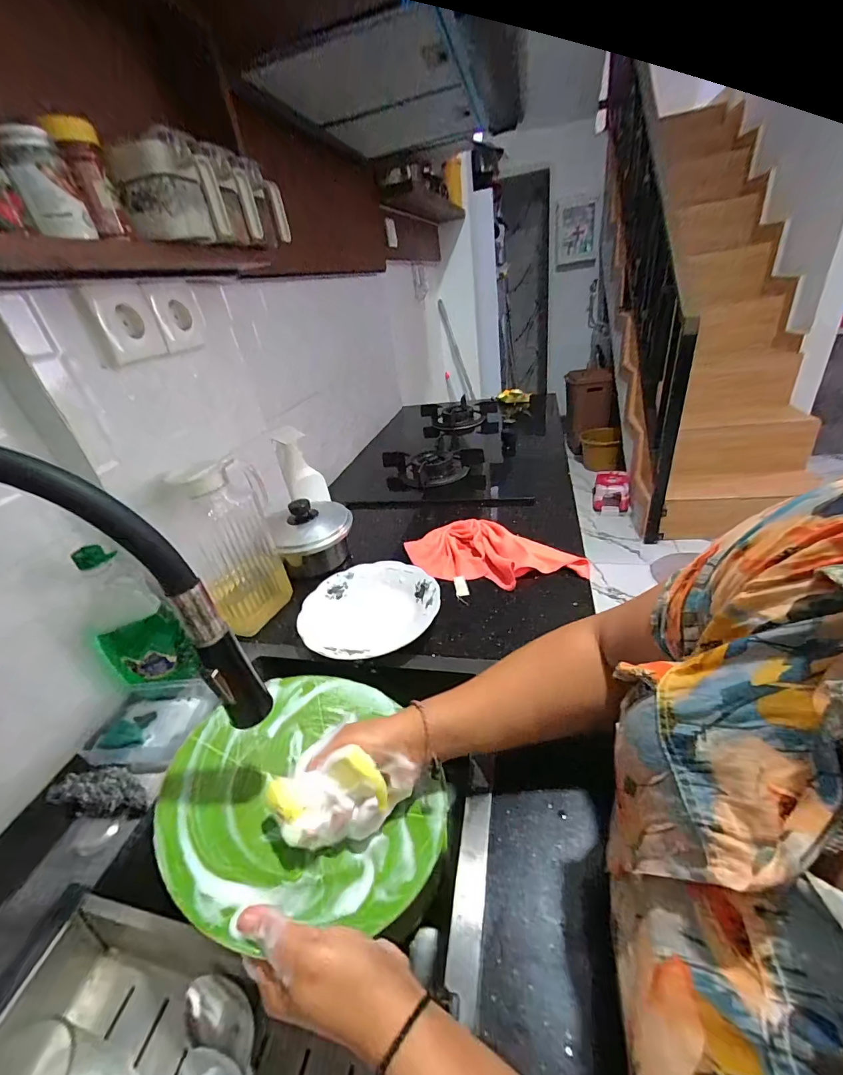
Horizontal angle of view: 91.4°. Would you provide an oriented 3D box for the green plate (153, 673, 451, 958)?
[{"bbox_3d":[-0.103,0.227,0.388,0.233,0.025,0.229,12,24,-5],"label":"green plate"}]

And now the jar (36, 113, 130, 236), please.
[{"bbox_3d":[-0.327,-0.356,0.407,0.037,0.095,0.045,-22,36,-22],"label":"jar"}]

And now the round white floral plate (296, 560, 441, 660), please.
[{"bbox_3d":[-0.078,0.109,0.624,0.201,0.033,0.200,-5,33,3],"label":"round white floral plate"}]

